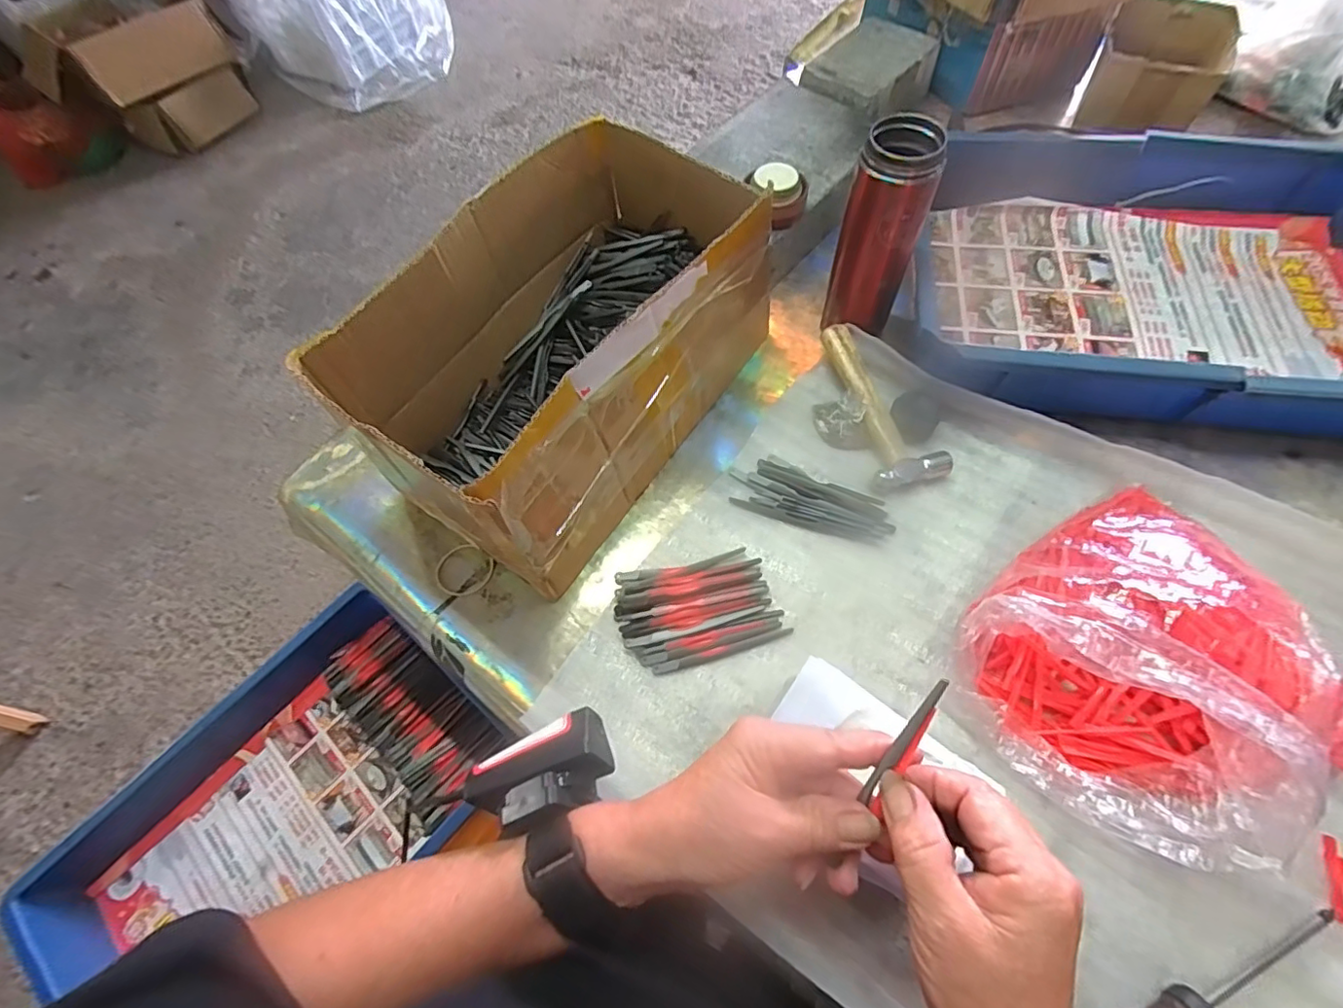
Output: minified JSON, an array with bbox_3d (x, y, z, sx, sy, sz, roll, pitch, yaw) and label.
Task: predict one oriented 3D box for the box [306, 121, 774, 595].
[{"bbox_3d":[-0.078,-0.124,0.450,0.191,0.145,0.316,31,69,17],"label":"box"}]

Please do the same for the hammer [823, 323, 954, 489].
[{"bbox_3d":[0.170,-0.087,0.481,0.057,0.034,0.154,-17,64,-6],"label":"hammer"}]

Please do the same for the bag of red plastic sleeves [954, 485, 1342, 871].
[{"bbox_3d":[0.289,0.090,0.342,0.191,0.111,0.188,-22,64,-8],"label":"bag of red plastic sleeves"}]

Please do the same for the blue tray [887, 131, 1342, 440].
[{"bbox_3d":[0.431,-0.202,0.507,0.439,0.072,0.299,6,64,6],"label":"blue tray"}]

